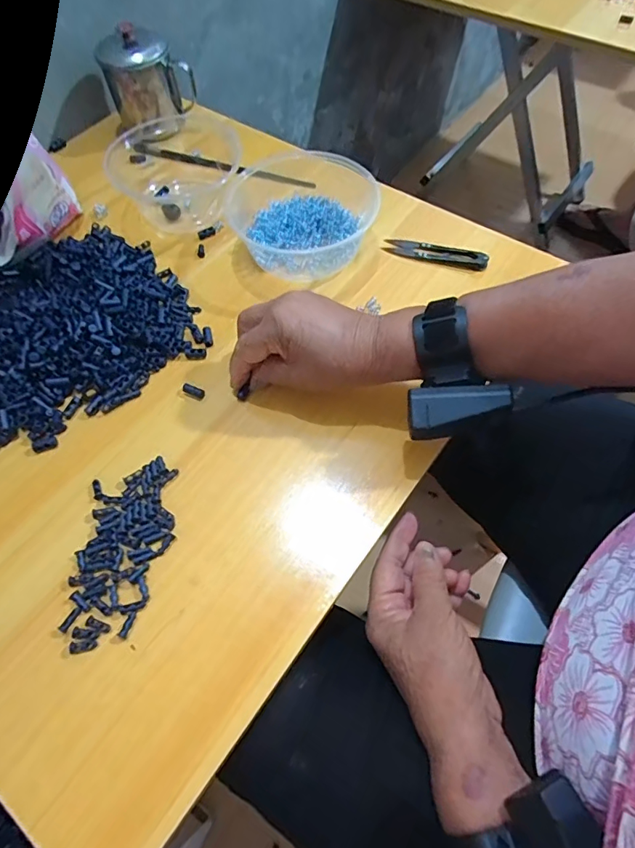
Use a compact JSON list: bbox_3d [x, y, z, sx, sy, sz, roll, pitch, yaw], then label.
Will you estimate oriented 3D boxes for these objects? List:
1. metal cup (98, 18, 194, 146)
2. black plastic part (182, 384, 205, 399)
[{"bbox_3d":[-0.200,-0.412,0.565,0.083,0.089,0.083,-1,61,2],"label":"metal cup"},{"bbox_3d":[-0.108,-0.029,0.411,0.021,0.006,0.009,23,65,14],"label":"black plastic part"}]

